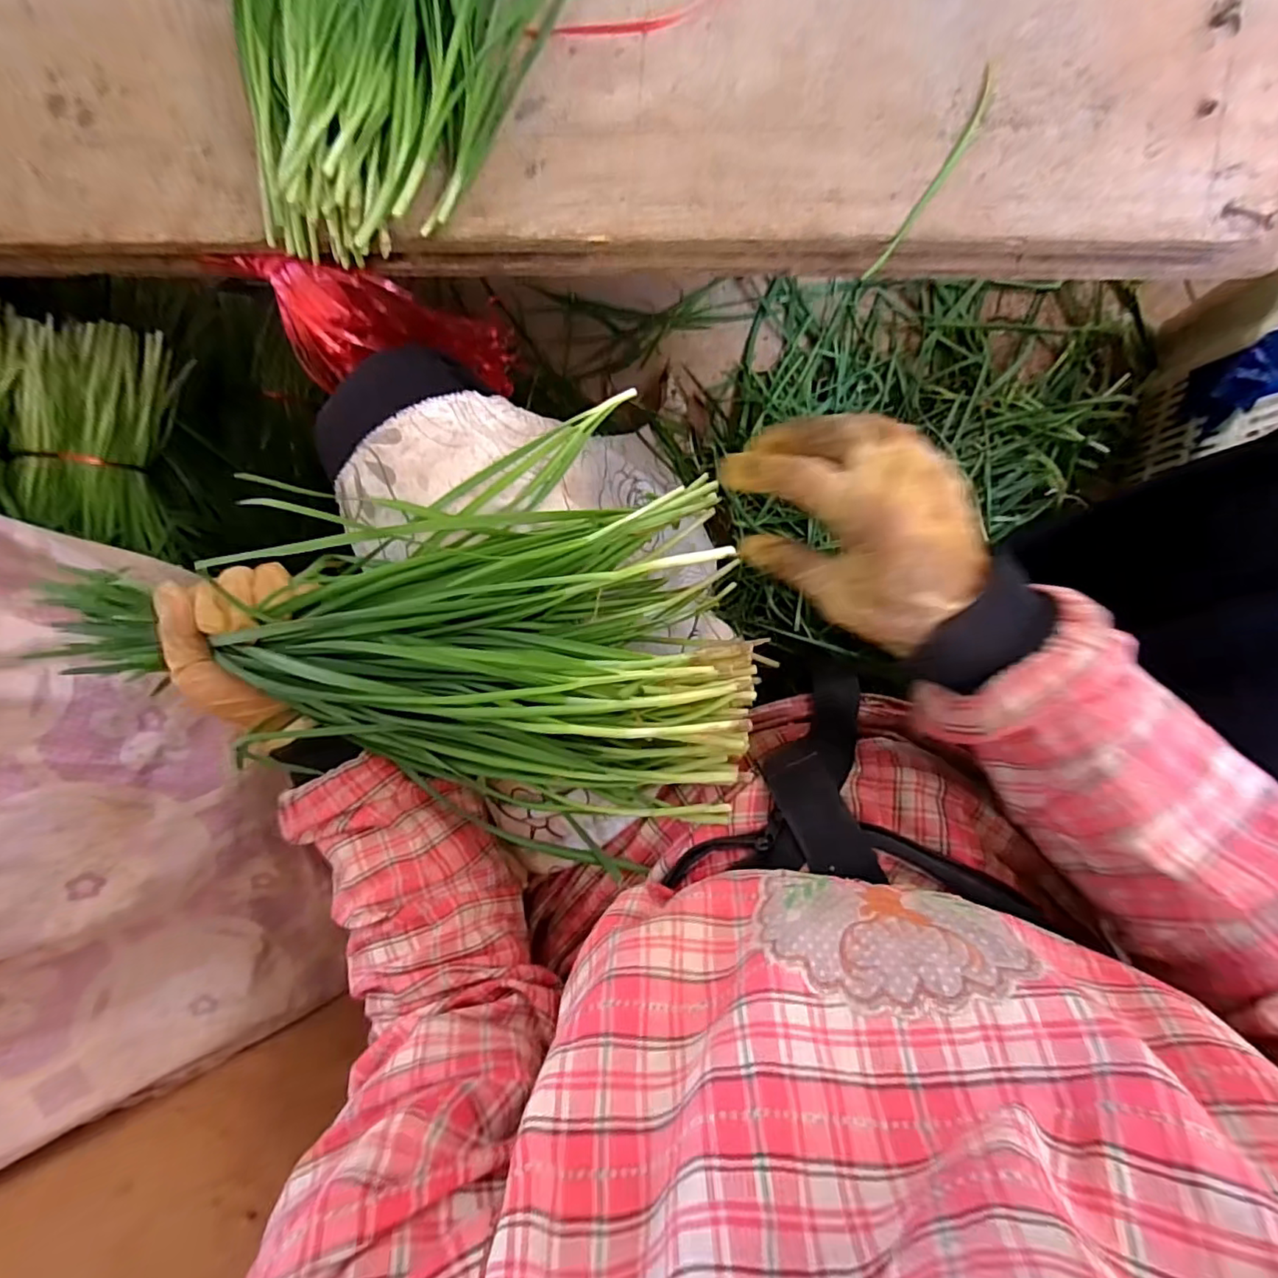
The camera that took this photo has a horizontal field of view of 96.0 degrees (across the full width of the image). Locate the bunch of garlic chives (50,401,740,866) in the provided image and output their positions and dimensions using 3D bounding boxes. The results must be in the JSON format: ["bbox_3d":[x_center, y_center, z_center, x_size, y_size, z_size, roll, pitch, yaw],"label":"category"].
[{"bbox_3d":[-0.117,0.020,0.332,0.339,0.094,0.245,-11,93,9],"label":"bunch of garlic chives"}]

